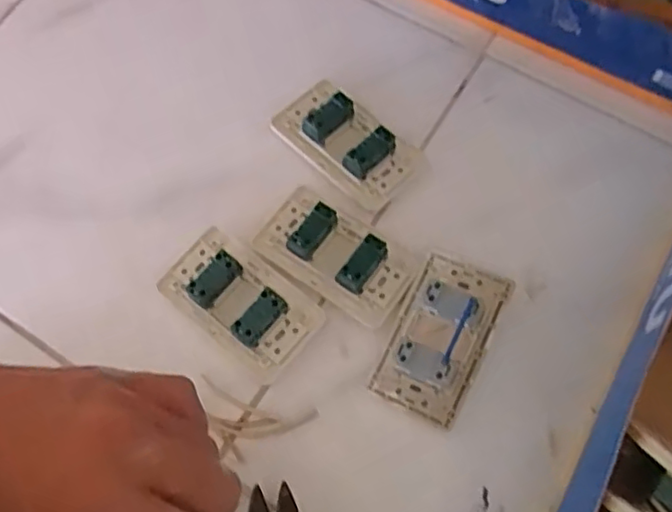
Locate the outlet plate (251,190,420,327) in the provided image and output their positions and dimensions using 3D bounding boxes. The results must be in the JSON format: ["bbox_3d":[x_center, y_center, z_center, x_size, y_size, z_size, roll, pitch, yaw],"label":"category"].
[{"bbox_3d":[0.001,-0.003,0.481,0.121,0.025,0.062,35,76,13],"label":"outlet plate"}]

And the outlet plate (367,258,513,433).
[{"bbox_3d":[0.077,0.057,0.454,0.066,0.038,0.115,27,75,11],"label":"outlet plate"}]

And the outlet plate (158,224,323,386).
[{"bbox_3d":[-0.074,0.034,0.476,0.119,0.029,0.067,39,77,14],"label":"outlet plate"}]

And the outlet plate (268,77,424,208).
[{"bbox_3d":[0.010,-0.094,0.513,0.122,0.027,0.064,40,77,14],"label":"outlet plate"}]

